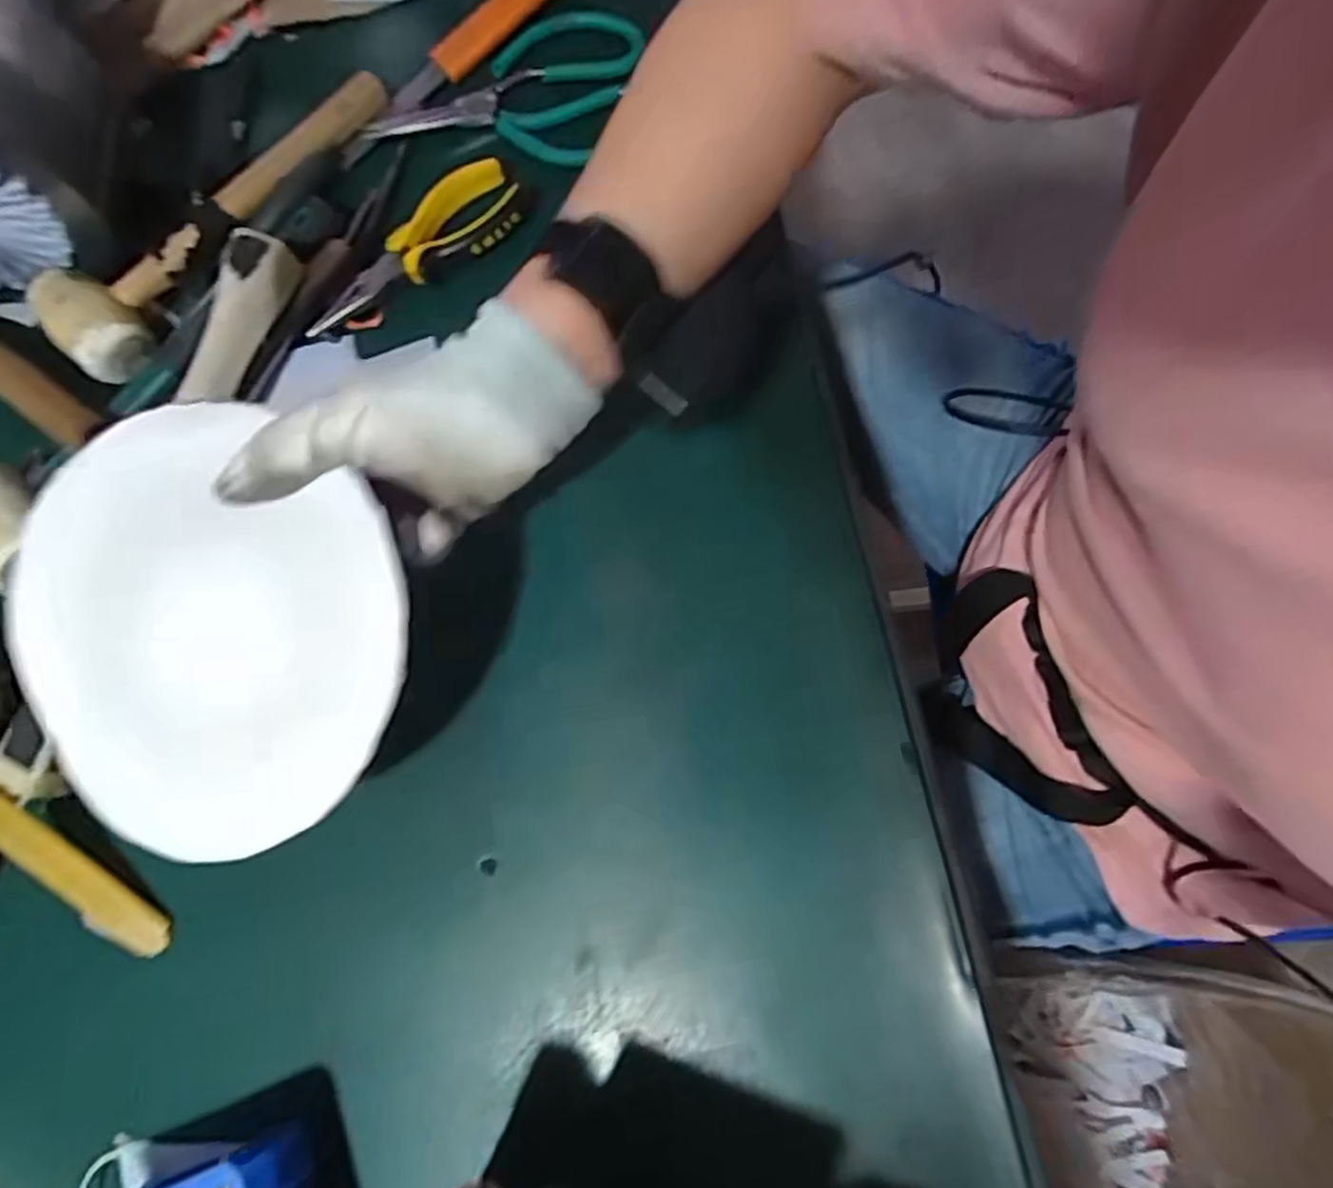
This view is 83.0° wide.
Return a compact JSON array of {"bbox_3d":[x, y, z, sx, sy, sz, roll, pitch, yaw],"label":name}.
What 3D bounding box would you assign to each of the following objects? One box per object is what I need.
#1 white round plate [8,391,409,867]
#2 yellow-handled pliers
[{"bbox_3d":[-0.204,0.015,0.330,0.191,0.014,0.182,0,91,14],"label":"white round plate"},{"bbox_3d":[-0.155,-0.210,0.458,0.149,0.013,0.052,-36,75,-3],"label":"yellow-handled pliers"}]

